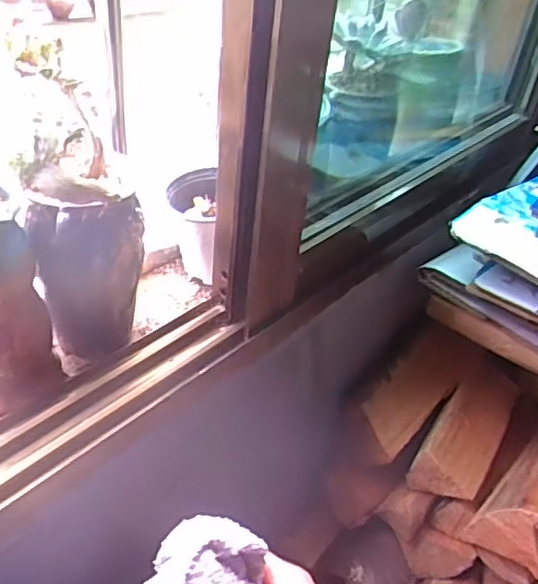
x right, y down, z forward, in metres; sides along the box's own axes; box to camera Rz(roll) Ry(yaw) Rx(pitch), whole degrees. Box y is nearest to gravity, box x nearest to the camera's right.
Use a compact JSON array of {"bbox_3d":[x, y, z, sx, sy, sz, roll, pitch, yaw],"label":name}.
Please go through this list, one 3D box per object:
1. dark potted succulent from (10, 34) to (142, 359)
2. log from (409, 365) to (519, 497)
[{"bbox_3d":[-0.127,-0.035,0.438,0.080,0.203,0.097,-2,39,-12],"label":"dark potted succulent"},{"bbox_3d":[0.233,0.156,0.735,0.069,0.059,0.189,26,42,21],"label":"log"}]

